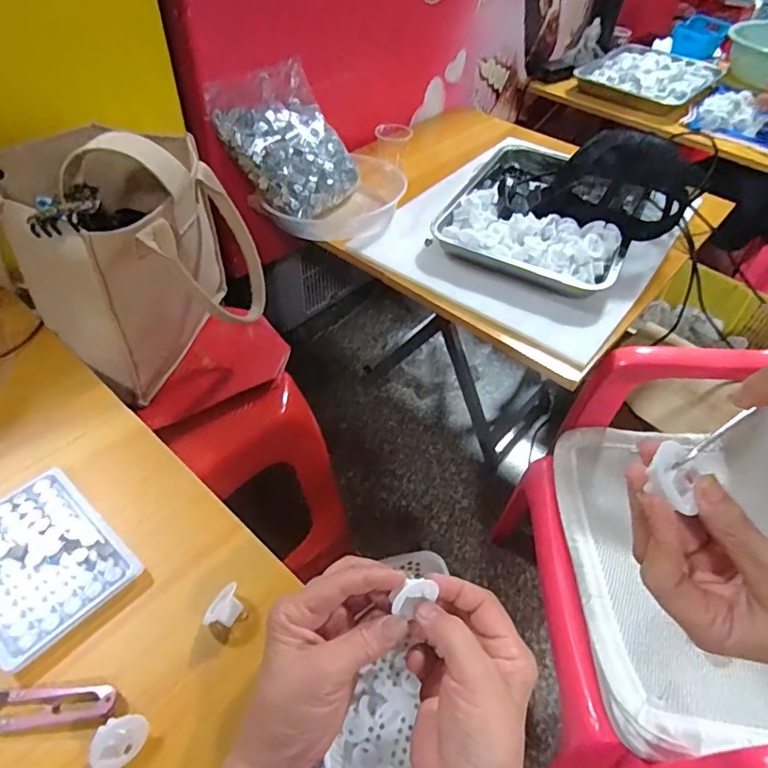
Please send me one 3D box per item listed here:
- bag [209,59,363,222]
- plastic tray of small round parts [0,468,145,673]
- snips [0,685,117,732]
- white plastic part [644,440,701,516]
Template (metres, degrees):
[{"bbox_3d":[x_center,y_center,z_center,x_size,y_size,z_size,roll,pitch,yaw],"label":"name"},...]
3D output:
[{"bbox_3d":[-0.141,-0.365,0.808,0.177,0.038,0.220,-39,97,-29],"label":"bag"},{"bbox_3d":[-0.259,0.129,0.397,0.127,0.011,0.100,34,54,24],"label":"plastic tray of small round parts"},{"bbox_3d":[-0.220,0.203,0.336,0.098,0.010,0.021,-3,48,-7],"label":"snips"},{"bbox_3d":[0.131,0.042,0.242,0.024,0.012,0.026,43,63,-14],"label":"white plastic part"}]

